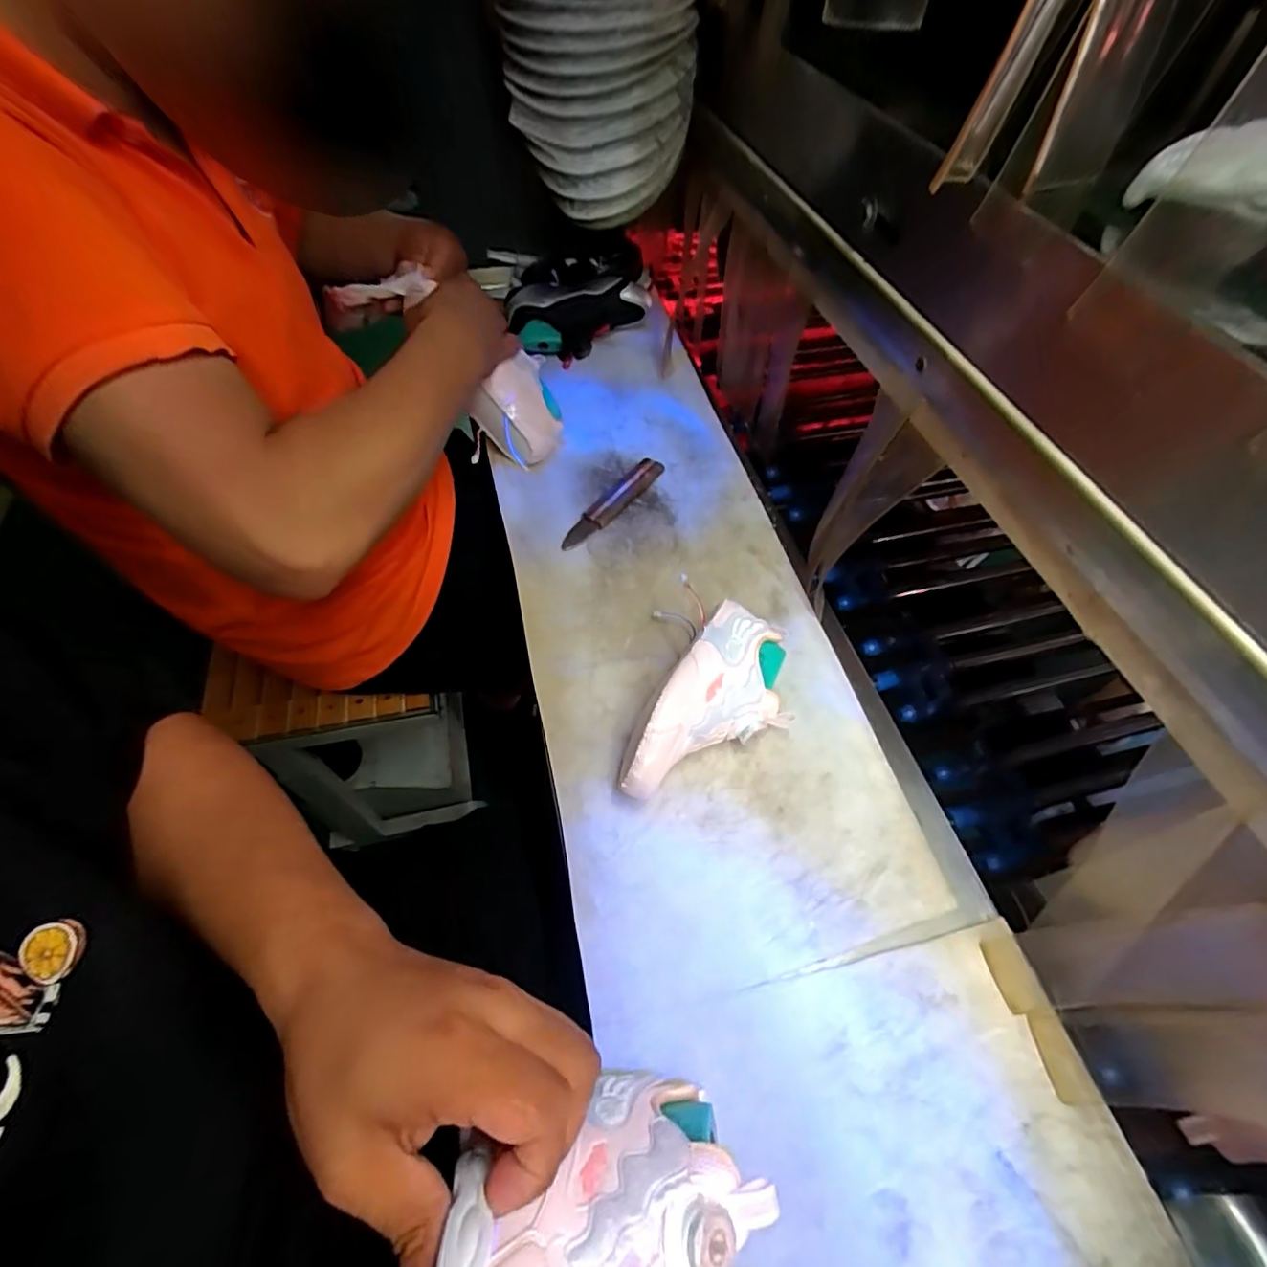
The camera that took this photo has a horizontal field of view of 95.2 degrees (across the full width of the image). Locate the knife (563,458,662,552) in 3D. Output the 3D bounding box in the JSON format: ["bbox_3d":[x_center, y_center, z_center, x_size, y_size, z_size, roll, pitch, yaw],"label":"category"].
[{"bbox_3d":[-0.022,-0.141,0.623,0.027,0.014,0.157,33,59,18],"label":"knife"}]

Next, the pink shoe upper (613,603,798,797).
[{"bbox_3d":[0.063,0.057,0.452,0.092,0.074,0.191,39,61,21],"label":"pink shoe upper"}]

